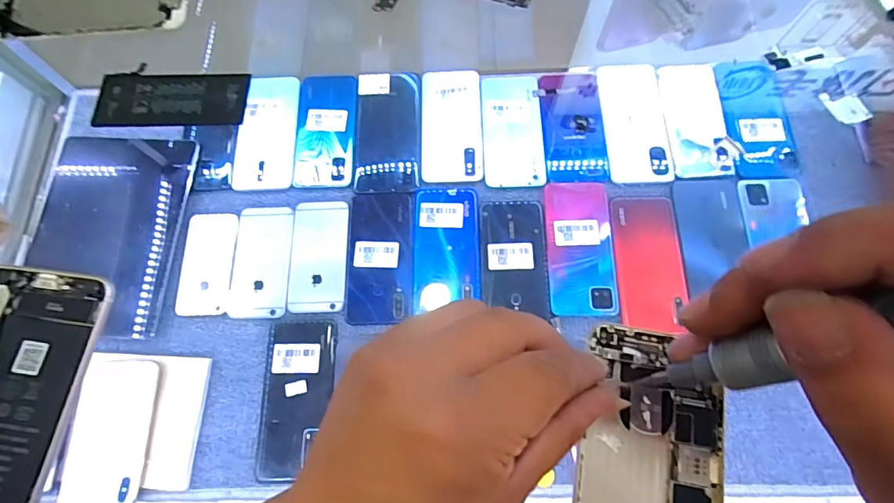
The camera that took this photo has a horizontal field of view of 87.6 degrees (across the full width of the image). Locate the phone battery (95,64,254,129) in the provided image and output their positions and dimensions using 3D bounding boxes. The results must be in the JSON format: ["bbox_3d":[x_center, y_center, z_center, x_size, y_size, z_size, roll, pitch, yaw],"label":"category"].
[{"bbox_3d":[-0.171,-0.096,0.293,0.090,0.009,0.036,-1,72,2],"label":"phone battery"}]

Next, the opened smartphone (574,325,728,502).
[{"bbox_3d":[0.094,0.106,0.217,0.066,0.007,0.134,8,73,5],"label":"opened smartphone"}]

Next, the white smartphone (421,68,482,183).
[{"bbox_3d":[0.005,-0.161,0.588,0.075,0.004,0.156,-1,72,2],"label":"white smartphone"}]

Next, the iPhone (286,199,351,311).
[{"bbox_3d":[-0.150,0.004,0.547,0.065,0.004,0.135,-1,72,2],"label":"iPhone"}]

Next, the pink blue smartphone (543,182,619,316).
[{"bbox_3d":[0.152,-0.007,0.533,0.074,0.004,0.160,0,72,2],"label":"pink blue smartphone"}]

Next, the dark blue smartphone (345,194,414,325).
[{"bbox_3d":[-0.077,0.005,0.541,0.075,0.005,0.157,-2,72,2],"label":"dark blue smartphone"}]

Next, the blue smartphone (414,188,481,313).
[{"bbox_3d":[0.000,-0.006,0.542,0.075,0.010,0.147,-2,72,2],"label":"blue smartphone"}]

